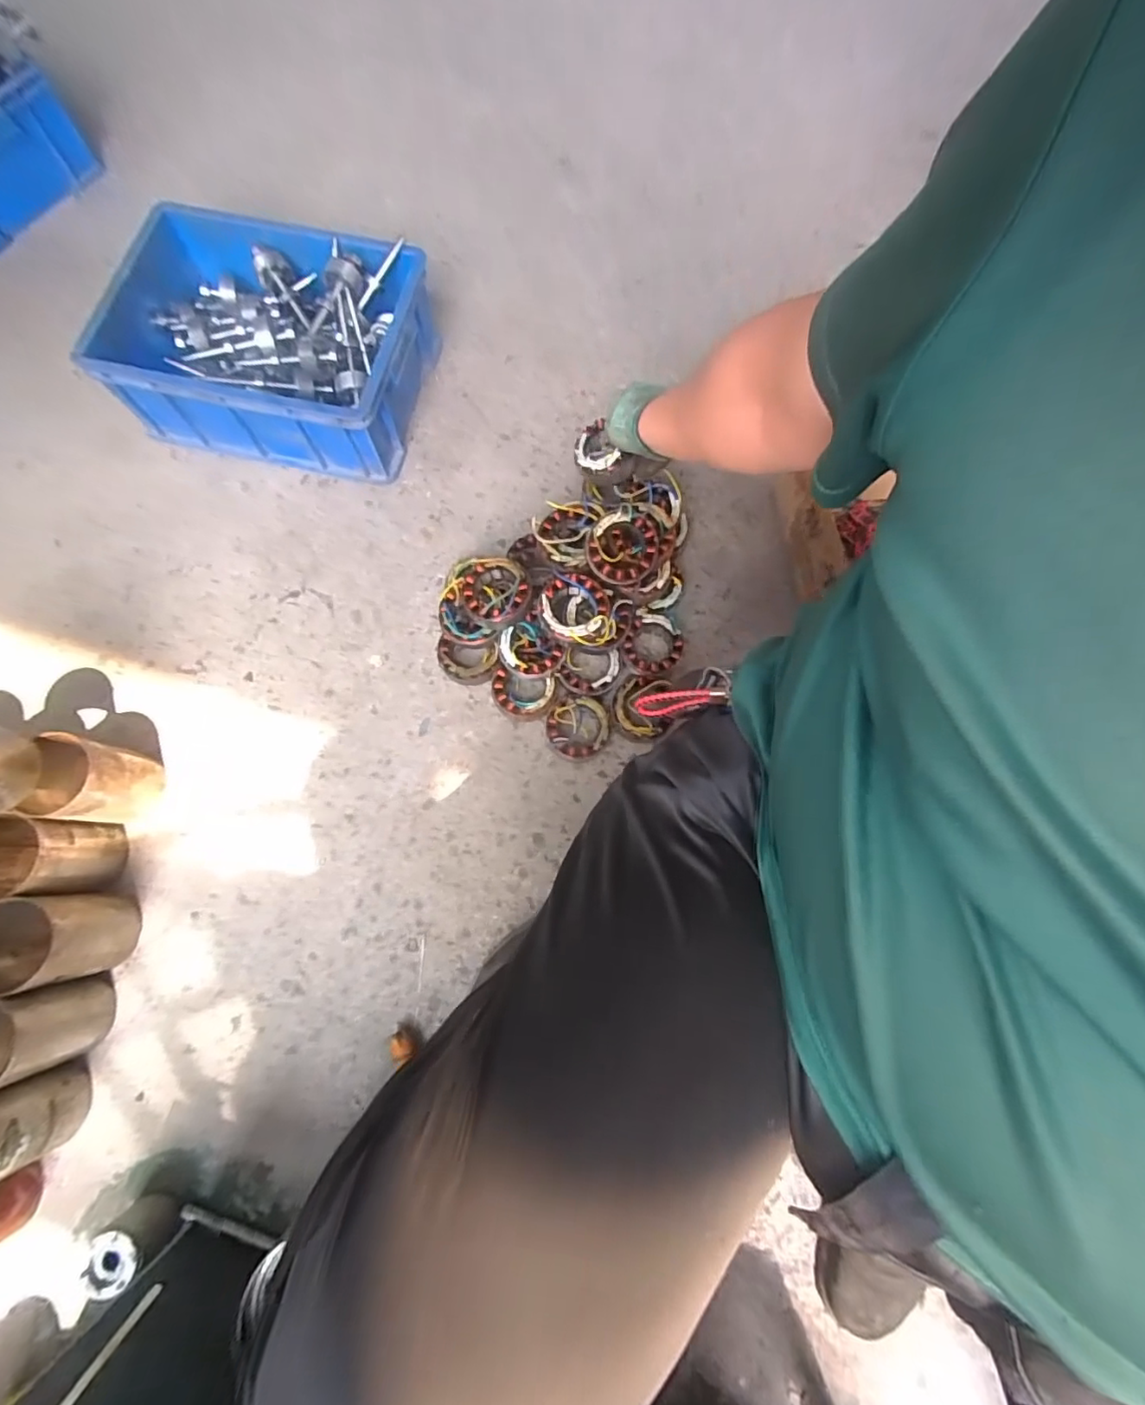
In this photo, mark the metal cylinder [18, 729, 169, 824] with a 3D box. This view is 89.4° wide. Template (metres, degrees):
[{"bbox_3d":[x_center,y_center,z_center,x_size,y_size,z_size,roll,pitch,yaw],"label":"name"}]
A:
[{"bbox_3d":[-0.556,0.097,0.691,0.084,0.114,0.094,10,74,1],"label":"metal cylinder"}]

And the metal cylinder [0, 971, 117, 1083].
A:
[{"bbox_3d":[-0.576,0.345,0.612,0.096,0.128,0.084,-15,75,-6],"label":"metal cylinder"}]

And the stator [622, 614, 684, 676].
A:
[{"bbox_3d":[0.111,-0.076,0.797,0.076,0.038,0.086,27,75,6],"label":"stator"}]

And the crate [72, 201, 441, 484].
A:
[{"bbox_3d":[-0.445,-0.524,0.854,0.428,0.148,0.300,10,74,1],"label":"crate"}]

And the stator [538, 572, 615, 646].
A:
[{"bbox_3d":[0.008,-0.114,0.722,0.097,0.045,0.089,0,74,-1],"label":"stator"}]

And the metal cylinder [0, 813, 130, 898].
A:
[{"bbox_3d":[-0.599,0.175,0.667,0.091,0.112,0.089,-3,74,-3],"label":"metal cylinder"}]

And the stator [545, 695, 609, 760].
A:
[{"bbox_3d":[0.007,0.032,0.757,0.080,0.057,0.080,0,74,-1],"label":"stator"}]

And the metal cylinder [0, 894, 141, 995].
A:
[{"bbox_3d":[-0.568,0.258,0.636,0.100,0.121,0.092,-6,74,-3],"label":"metal cylinder"}]

